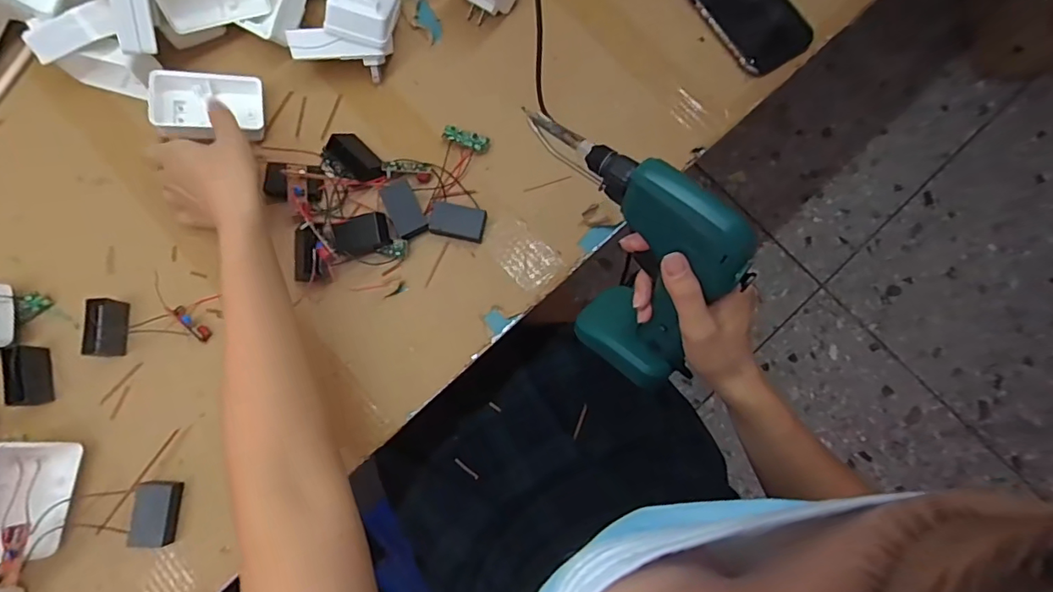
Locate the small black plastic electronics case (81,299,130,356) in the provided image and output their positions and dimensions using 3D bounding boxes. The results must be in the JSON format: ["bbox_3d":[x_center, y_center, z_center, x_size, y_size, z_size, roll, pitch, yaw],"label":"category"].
[{"bbox_3d":[-0.369,0.028,0.457,0.022,0.024,0.049,0,79,-1],"label":"small black plastic electronics case"}]

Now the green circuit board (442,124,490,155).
[{"bbox_3d":[-0.058,-0.151,0.499,0.046,0.004,0.017,23,80,3],"label":"green circuit board"}]

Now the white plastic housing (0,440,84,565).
[{"bbox_3d":[-0.399,0.162,0.415,0.029,0.058,0.088,-26,63,29],"label":"white plastic housing"}]

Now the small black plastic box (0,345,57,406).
[{"bbox_3d":[-0.430,0.068,0.447,0.023,0.026,0.050,-13,80,-4],"label":"small black plastic box"}]

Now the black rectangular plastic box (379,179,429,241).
[{"bbox_3d":[-0.113,-0.080,0.483,0.028,0.015,0.054,-25,81,-6],"label":"black rectangular plastic box"}]

